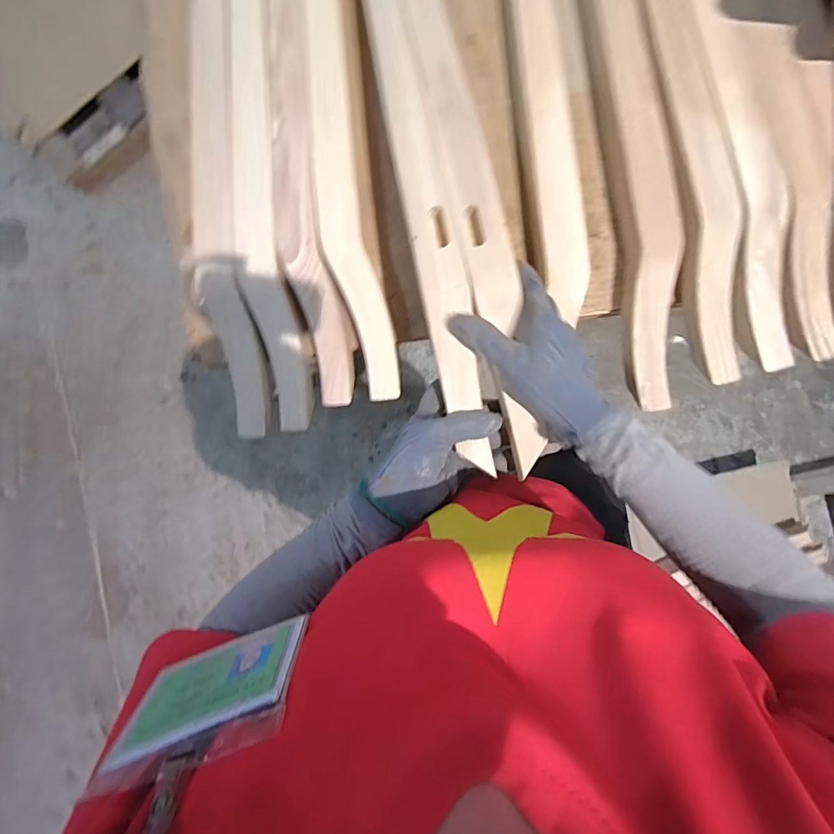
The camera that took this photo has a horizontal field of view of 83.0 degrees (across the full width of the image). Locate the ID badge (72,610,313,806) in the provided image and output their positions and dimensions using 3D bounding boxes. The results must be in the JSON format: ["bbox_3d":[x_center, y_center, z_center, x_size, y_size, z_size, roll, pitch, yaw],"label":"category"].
[{"bbox_3d":[-0.111,0.149,0.252,0.101,0.084,0.006,-21,103,4],"label":"ID badge"}]

